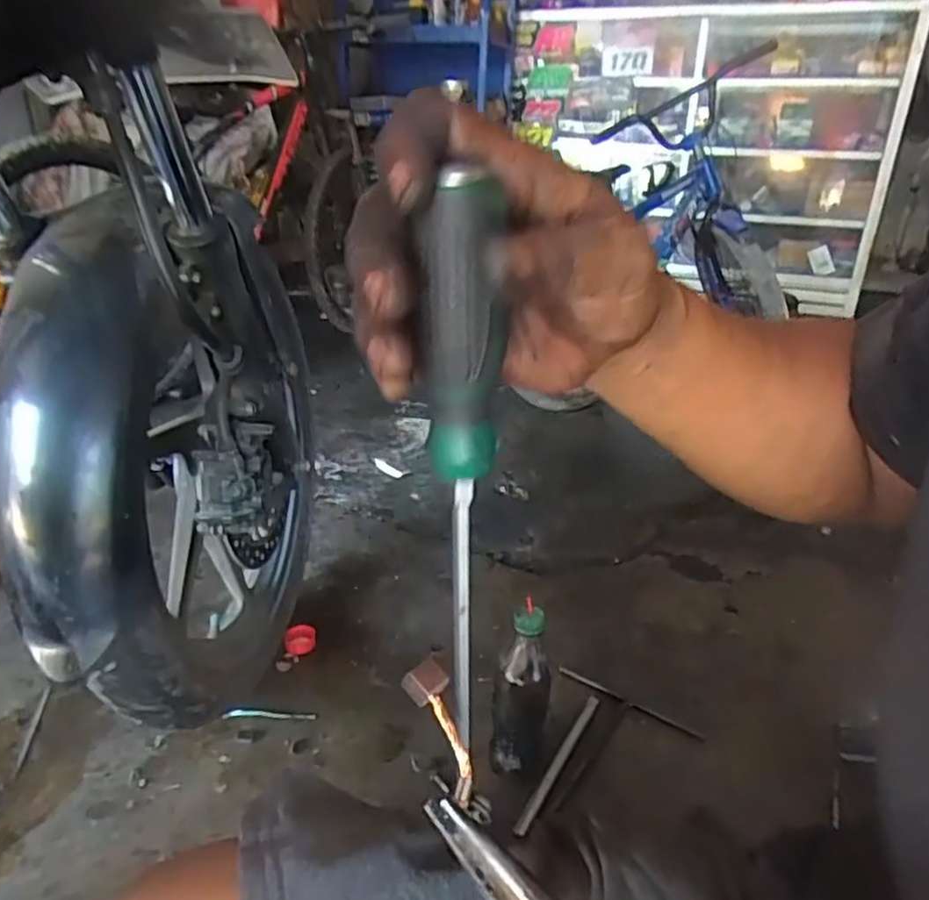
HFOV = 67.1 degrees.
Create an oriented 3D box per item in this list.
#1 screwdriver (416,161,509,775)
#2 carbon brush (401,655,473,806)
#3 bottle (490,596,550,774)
[{"bbox_3d":[0.000,0.028,0.267,0.026,0.247,0.027,0,30,0],"label":"screwdriver"},{"bbox_3d":[-0.005,0.065,0.163,0.010,0.004,0.032,-11,67,-27],"label":"carbon brush"},{"bbox_3d":[0.058,0.256,0.721,0.053,0.203,0.046,7,25,8],"label":"bottle"}]

